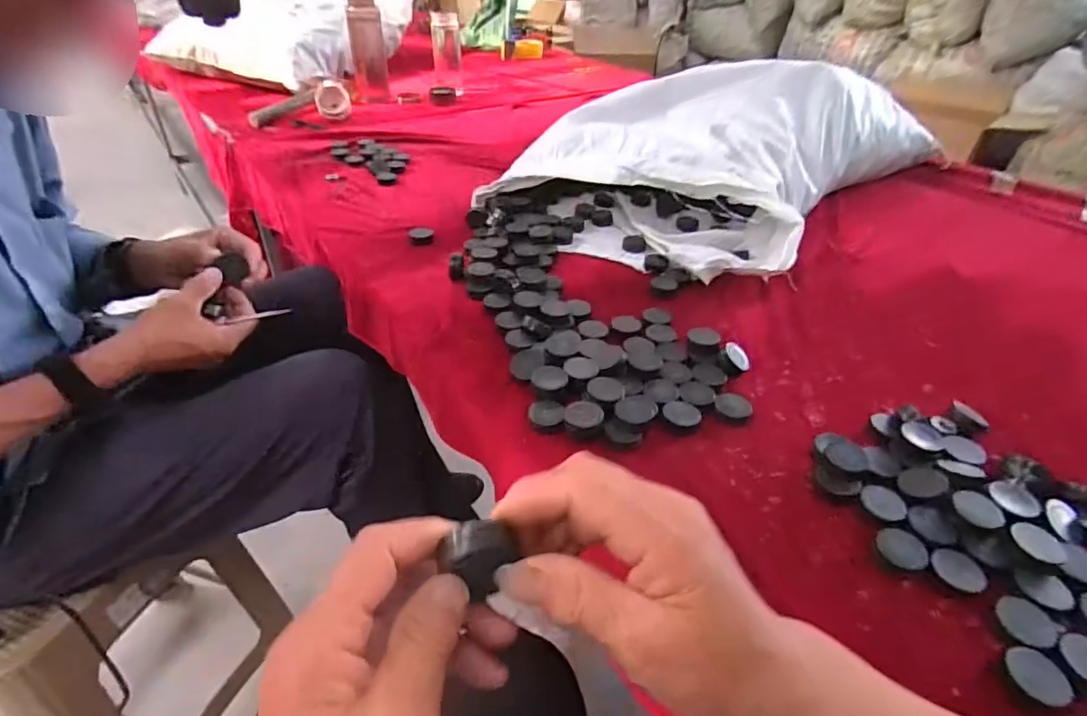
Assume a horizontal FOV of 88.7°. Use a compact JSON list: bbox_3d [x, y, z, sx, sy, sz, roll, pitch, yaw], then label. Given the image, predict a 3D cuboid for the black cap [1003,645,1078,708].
[{"bbox_3d":[0.289,0.185,0.324,0.029,0.004,0.033,-7,38,-12],"label":"black cap"}]

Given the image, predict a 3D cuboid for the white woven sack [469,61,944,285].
[{"bbox_3d":[0.283,-0.344,0.899,0.484,0.148,0.670,28,44,29],"label":"white woven sack"}]

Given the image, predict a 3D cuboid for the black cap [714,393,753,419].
[{"bbox_3d":[0.173,0.043,0.506,0.033,0.004,0.031,2,37,-1],"label":"black cap"}]

